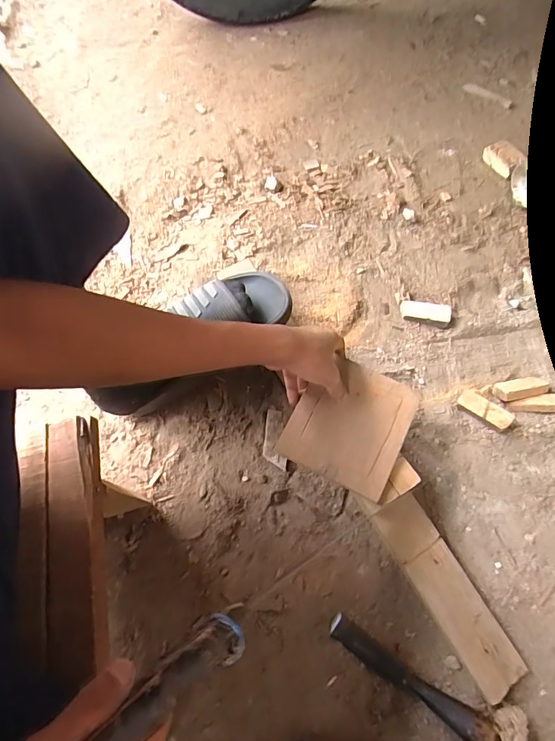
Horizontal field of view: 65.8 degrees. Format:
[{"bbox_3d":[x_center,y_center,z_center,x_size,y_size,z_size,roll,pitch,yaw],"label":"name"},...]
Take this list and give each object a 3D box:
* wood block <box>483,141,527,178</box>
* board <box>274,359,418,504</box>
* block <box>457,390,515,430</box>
[{"bbox_3d":[0.406,-0.382,0.772,0.031,0.038,0.069,-26,67,-11],"label":"wood block"},{"bbox_3d":[0.083,0.058,0.486,0.120,0.008,0.135,25,68,13],"label":"board"},{"bbox_3d":[0.277,0.054,0.576,0.068,0.016,0.027,32,69,15],"label":"block"}]

